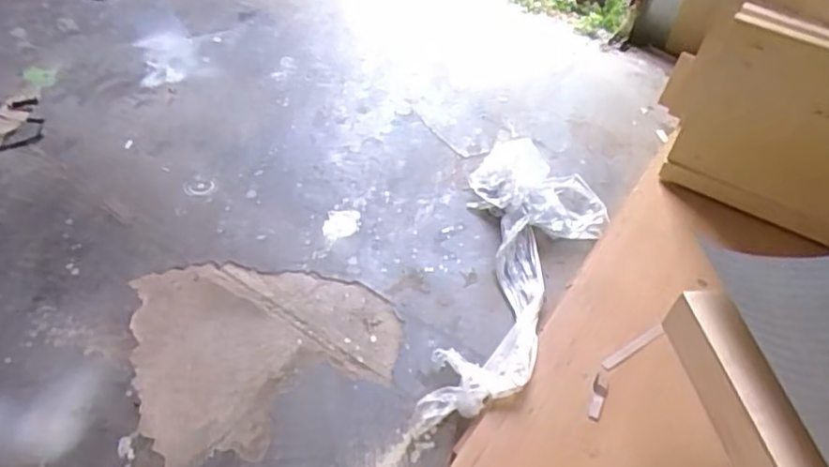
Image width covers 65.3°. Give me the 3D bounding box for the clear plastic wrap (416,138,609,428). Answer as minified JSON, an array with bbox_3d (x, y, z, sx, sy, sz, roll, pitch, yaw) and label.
[{"bbox_3d":[0.340,0.100,1.934,0.445,0.180,1.056,13,44,3],"label":"clear plastic wrap"}]

